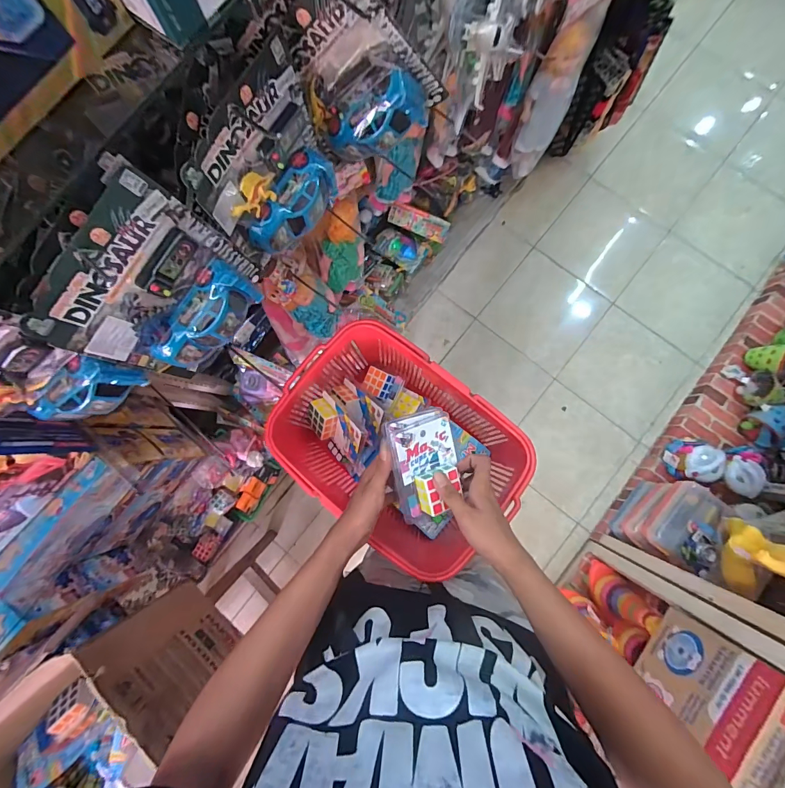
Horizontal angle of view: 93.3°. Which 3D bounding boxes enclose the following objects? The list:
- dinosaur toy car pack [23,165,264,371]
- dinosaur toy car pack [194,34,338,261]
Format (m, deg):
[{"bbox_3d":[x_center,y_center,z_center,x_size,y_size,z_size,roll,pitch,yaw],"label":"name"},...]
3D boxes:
[{"bbox_3d":[-0.276,-0.116,0.445,0.060,0.202,0.203,39,89,27],"label":"dinosaur toy car pack"},{"bbox_3d":[-0.149,-0.282,0.484,0.073,0.175,0.195,32,84,4],"label":"dinosaur toy car pack"}]

